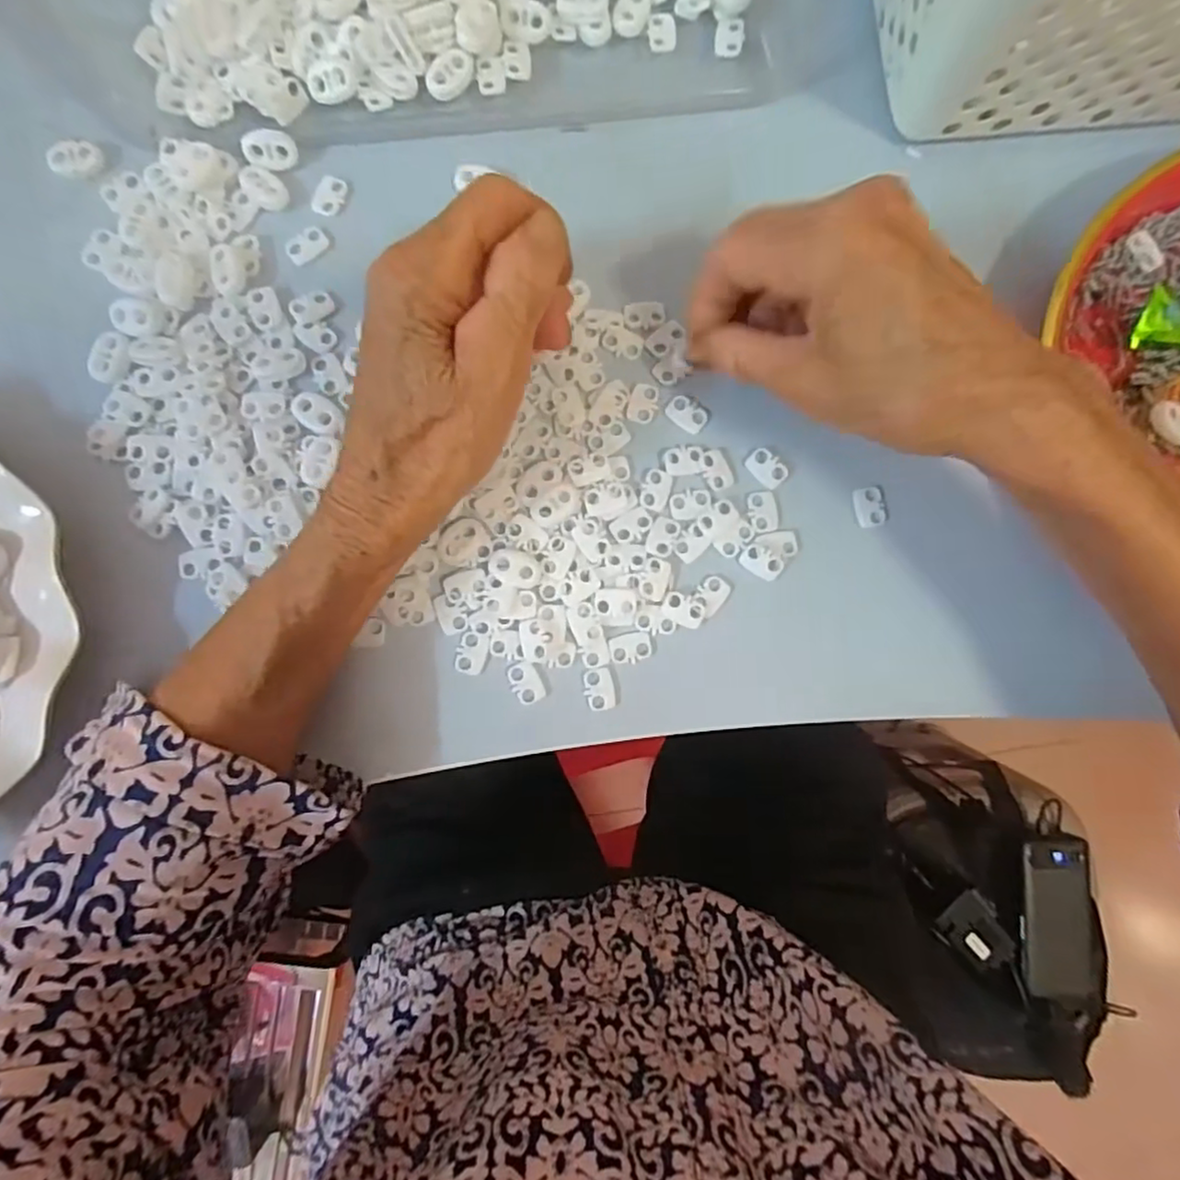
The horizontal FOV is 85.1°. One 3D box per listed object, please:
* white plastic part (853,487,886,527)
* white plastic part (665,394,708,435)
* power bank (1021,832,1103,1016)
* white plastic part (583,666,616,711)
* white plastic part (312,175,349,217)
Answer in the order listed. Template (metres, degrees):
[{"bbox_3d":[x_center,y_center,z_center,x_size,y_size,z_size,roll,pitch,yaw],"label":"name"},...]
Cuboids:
[{"bbox_3d":[0.124,-0.037,0.283,0.014,0.004,0.017,-6,87,-4],"label":"white plastic part"},{"bbox_3d":[0.043,-0.078,0.285,0.018,0.004,0.013,36,85,-1],"label":"white plastic part"},{"bbox_3d":[0.466,0.326,0.646,0.061,0.020,0.150,3,81,10],"label":"power bank"},{"bbox_3d":[0.004,0.042,0.273,0.013,0.004,0.018,-9,88,-4],"label":"white plastic part"},{"bbox_3d":[-0.117,-0.176,0.287,0.012,0.004,0.018,22,86,-3],"label":"white plastic part"}]

